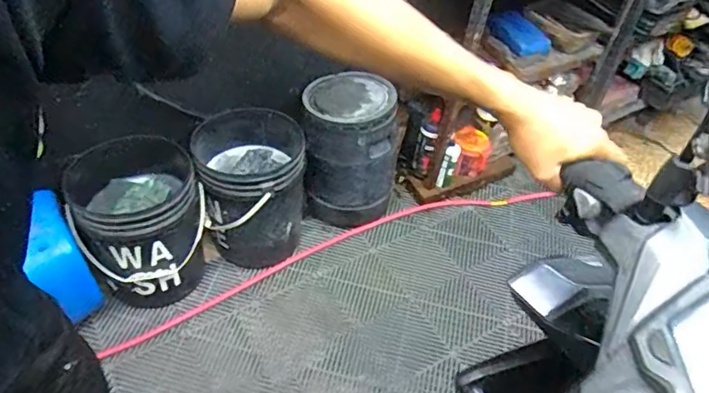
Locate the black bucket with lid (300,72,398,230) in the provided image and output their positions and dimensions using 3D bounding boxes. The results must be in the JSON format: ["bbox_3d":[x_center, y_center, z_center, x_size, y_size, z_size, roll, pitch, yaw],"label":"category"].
[{"bbox_3d":[-0.025,-0.148,1.665,0.257,0.391,0.296,-2,47,-6],"label":"black bucket with lid"}]

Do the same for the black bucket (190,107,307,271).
[{"bbox_3d":[-0.298,-0.014,1.583,0.286,0.364,0.331,2,46,-3],"label":"black bucket"}]

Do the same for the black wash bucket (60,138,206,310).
[{"bbox_3d":[-0.563,0.076,1.453,0.302,0.368,0.320,2,46,-3],"label":"black wash bucket"}]

